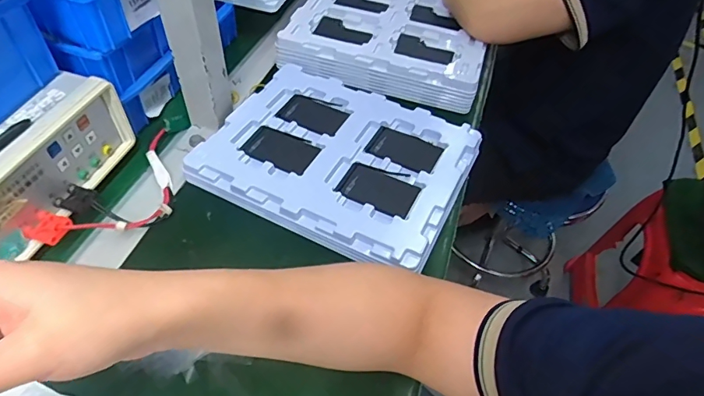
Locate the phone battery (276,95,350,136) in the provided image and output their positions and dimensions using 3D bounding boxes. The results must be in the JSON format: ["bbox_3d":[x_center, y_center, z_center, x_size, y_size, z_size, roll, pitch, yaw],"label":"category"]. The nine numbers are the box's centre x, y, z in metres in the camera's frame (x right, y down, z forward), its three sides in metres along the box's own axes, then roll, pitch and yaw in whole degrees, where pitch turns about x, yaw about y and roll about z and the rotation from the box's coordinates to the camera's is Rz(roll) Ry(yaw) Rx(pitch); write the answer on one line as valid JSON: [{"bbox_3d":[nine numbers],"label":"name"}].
[{"bbox_3d":[-0.048,-0.104,0.561,0.082,0.006,0.056,21,51,14],"label":"phone battery"}]

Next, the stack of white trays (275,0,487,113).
[{"bbox_3d":[0.072,-0.278,0.695,0.274,0.046,0.313,17,51,10],"label":"stack of white trays"}]

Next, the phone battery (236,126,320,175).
[{"bbox_3d":[-0.081,-0.057,0.520,0.081,0.008,0.054,21,52,14],"label":"phone battery"}]

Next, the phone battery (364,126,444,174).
[{"bbox_3d":[0.062,-0.057,0.529,0.080,0.009,0.054,23,49,16],"label":"phone battery"}]

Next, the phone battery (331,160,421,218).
[{"bbox_3d":[0.030,-0.013,0.487,0.082,0.008,0.057,23,52,15],"label":"phone battery"}]

